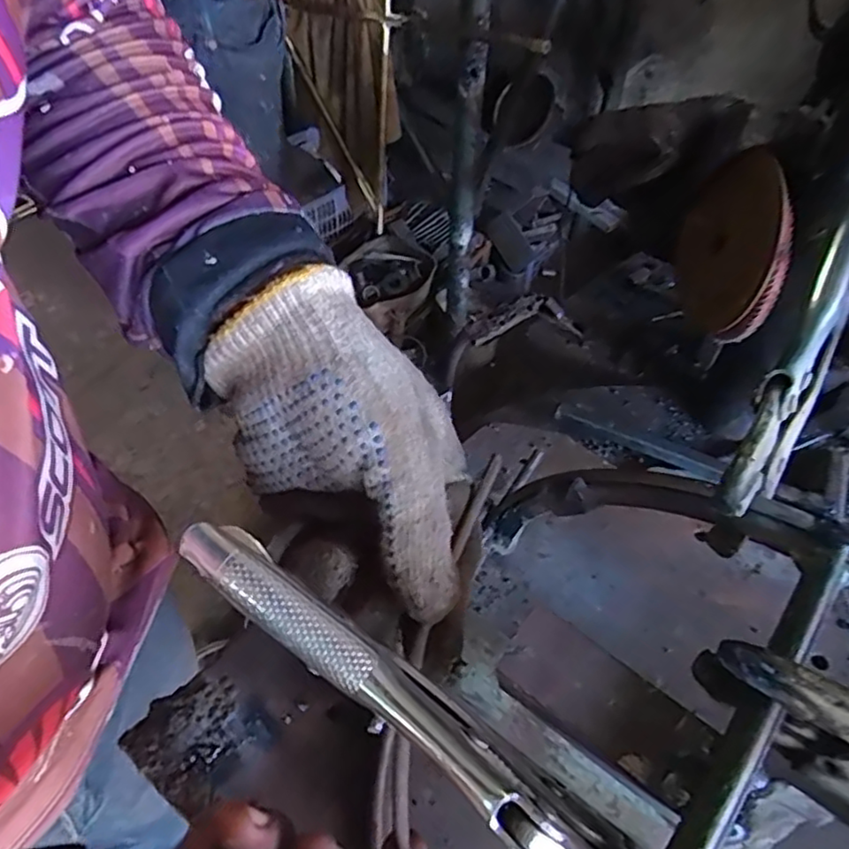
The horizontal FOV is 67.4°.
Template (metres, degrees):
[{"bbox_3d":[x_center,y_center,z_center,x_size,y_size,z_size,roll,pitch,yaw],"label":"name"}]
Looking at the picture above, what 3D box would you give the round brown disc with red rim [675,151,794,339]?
[{"bbox_3d":[0.184,-0.103,0.384,0.018,0.112,0.099,-6,49,-7],"label":"round brown disc with red rim"}]

